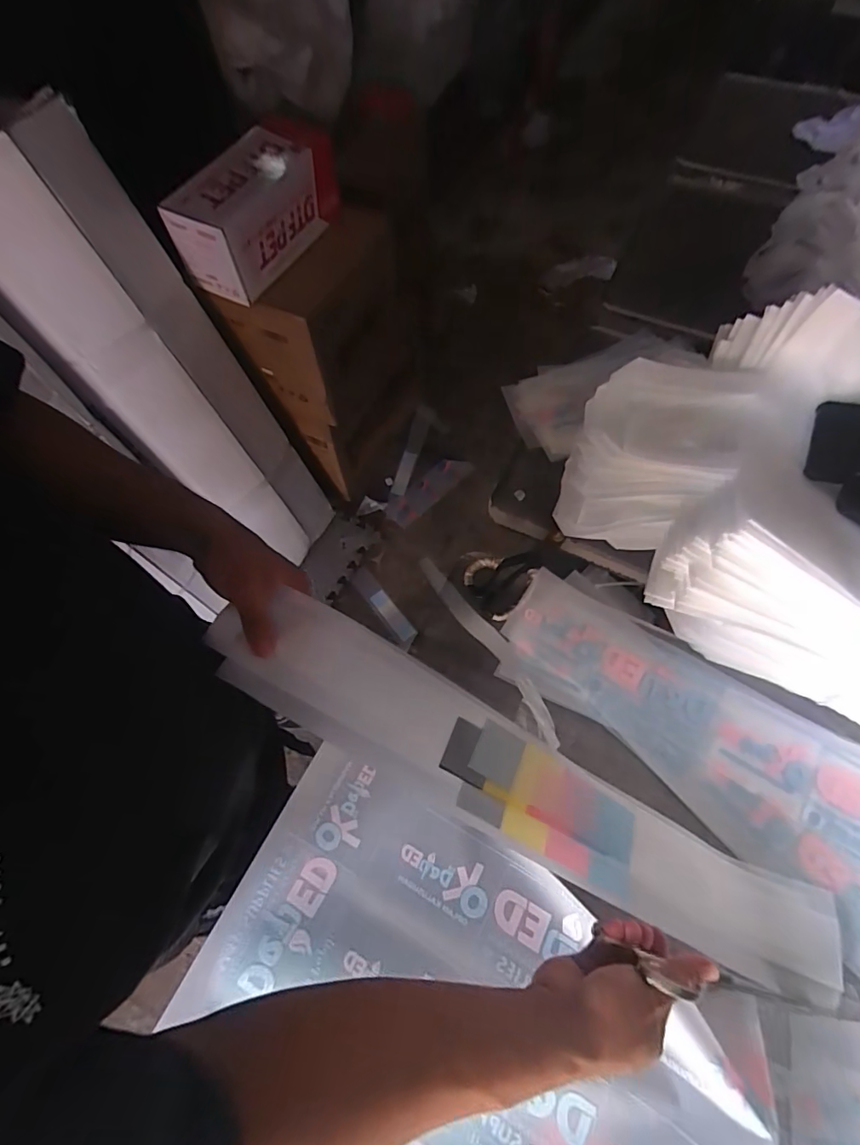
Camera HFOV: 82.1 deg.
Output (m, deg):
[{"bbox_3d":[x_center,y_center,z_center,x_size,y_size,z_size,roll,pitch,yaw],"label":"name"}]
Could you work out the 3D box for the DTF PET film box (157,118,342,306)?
[{"bbox_3d":[-0.334,-0.737,0.996,0.150,0.162,0.381,27,69,13],"label":"DTF PET film box"}]

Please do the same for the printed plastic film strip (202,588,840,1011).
[{"bbox_3d":[0.099,0.194,0.427,0.607,0.037,0.096,32,70,-6],"label":"printed plastic film strip"}]

